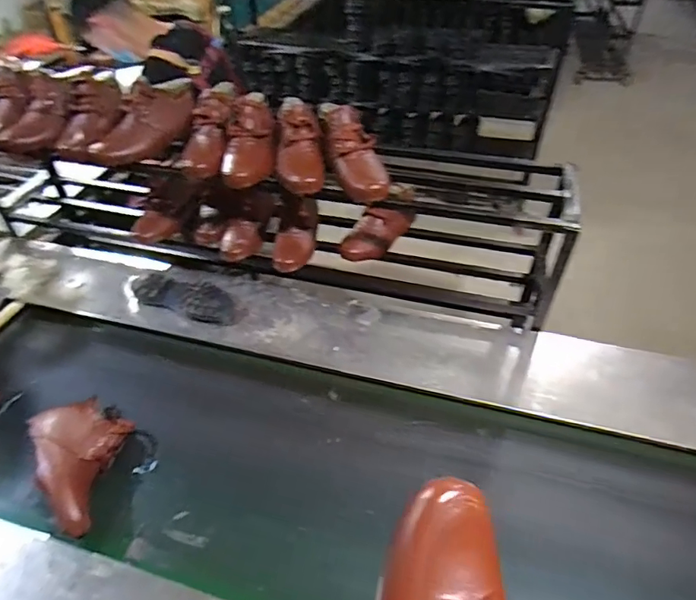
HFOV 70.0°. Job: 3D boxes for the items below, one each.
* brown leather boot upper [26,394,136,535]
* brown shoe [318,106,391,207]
[{"bbox_3d":[-0.485,0.287,0.926,0.166,0.060,0.238,-31,52,-27],"label":"brown leather boot upper"},{"bbox_3d":[0.005,-0.316,1.022,0.077,0.090,0.267,-18,73,-17],"label":"brown shoe"}]

